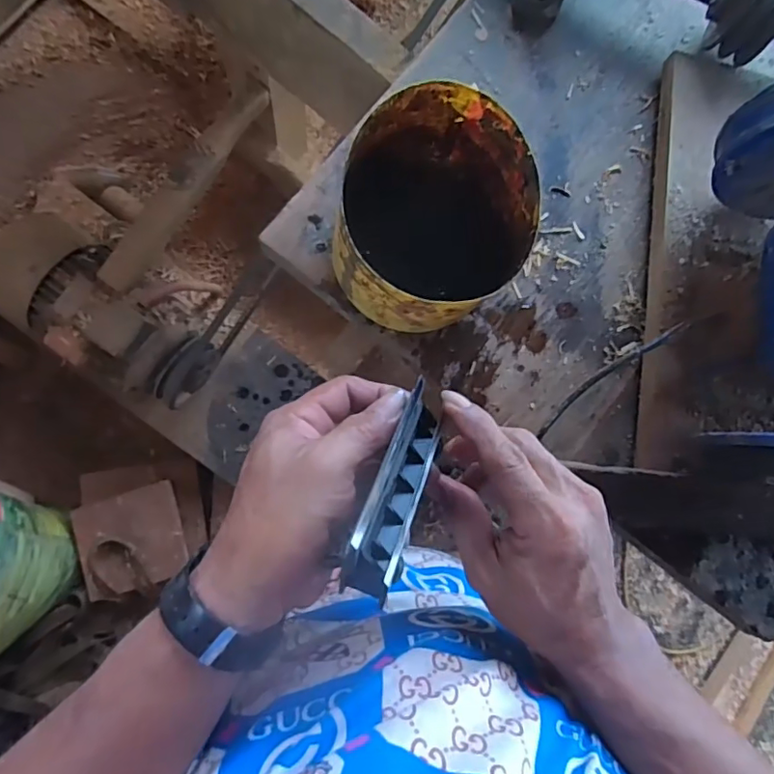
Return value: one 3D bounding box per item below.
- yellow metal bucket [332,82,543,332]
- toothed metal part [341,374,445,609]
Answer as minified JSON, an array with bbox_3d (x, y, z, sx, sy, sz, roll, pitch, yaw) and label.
[{"bbox_3d":[0.035,-0.148,0.488,0.159,0.156,0.159,32,82,-2],"label":"yellow metal bucket"},{"bbox_3d":[0.007,0.048,0.264,0.027,0.024,0.108,27,49,-3],"label":"toothed metal part"}]

